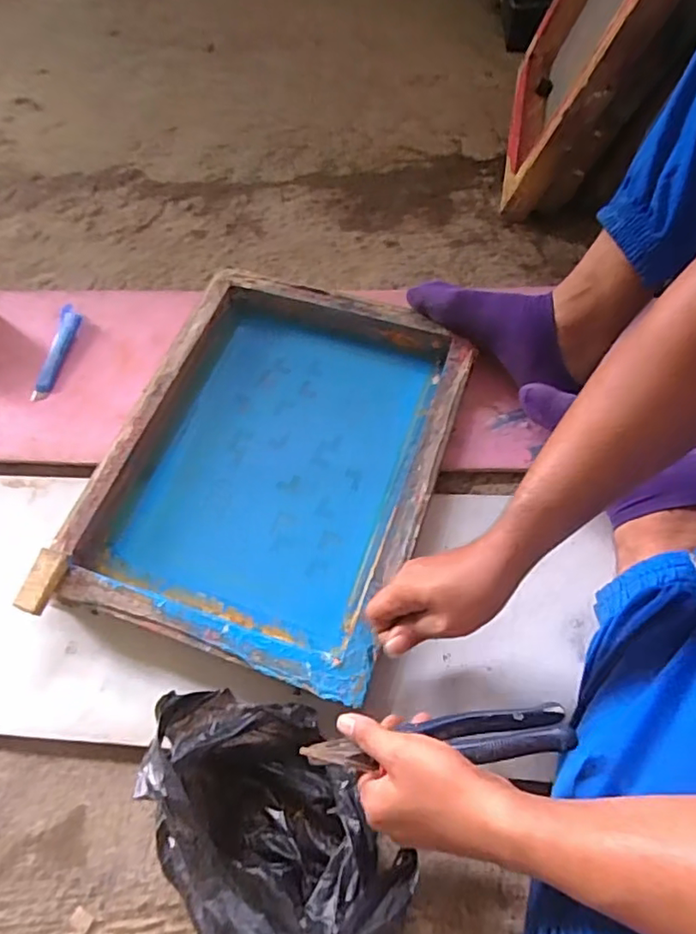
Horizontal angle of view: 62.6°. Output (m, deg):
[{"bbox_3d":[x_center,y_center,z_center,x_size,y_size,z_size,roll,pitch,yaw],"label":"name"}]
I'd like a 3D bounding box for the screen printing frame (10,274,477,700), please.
[{"bbox_3d":[-0.080,-0.013,0.653,0.349,0.049,0.445,16,65,10],"label":"screen printing frame"}]

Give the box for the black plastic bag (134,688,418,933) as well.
[{"bbox_3d":[-0.068,0.286,0.461,0.239,0.133,0.161,35,70,18],"label":"black plastic bag"}]

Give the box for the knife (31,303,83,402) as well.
[{"bbox_3d":[-0.383,-0.151,0.755,0.031,0.017,0.142,7,64,6],"label":"knife"}]

